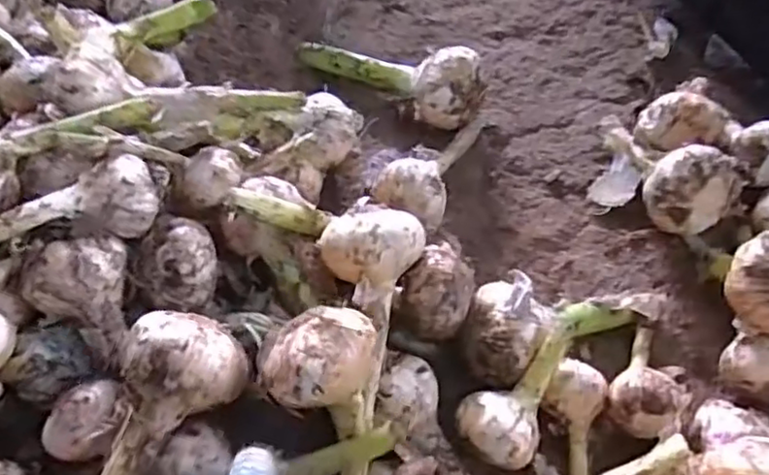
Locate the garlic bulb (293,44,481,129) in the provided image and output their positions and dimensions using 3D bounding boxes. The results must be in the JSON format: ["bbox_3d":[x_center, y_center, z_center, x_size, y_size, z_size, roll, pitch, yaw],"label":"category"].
[{"bbox_3d":[0.002,-0.132,0.533,0.164,0.052,0.052,21,61,28],"label":"garlic bulb"}]

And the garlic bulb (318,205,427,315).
[{"bbox_3d":[-0.010,0.009,0.383,0.051,0.037,0.057,27,64,15],"label":"garlic bulb"}]

